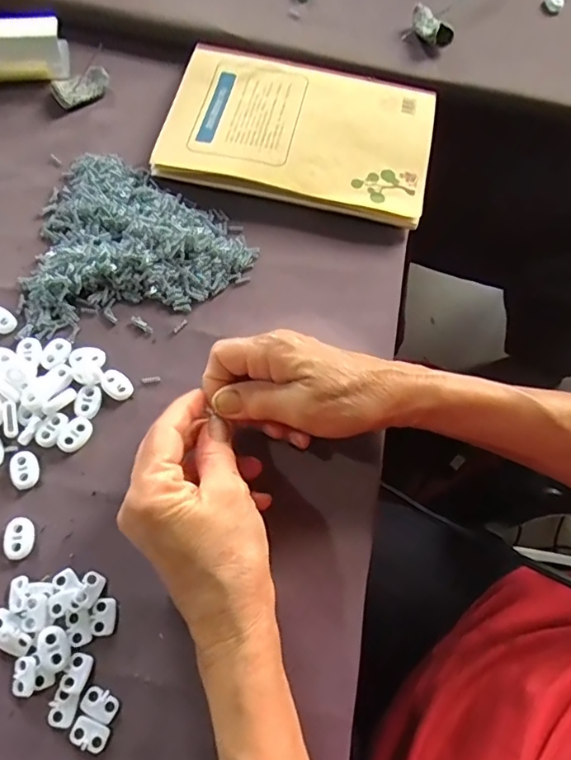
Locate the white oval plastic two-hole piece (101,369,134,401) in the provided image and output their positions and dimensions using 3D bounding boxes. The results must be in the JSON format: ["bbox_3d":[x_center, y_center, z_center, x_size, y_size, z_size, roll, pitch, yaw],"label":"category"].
[{"bbox_3d":[-0.108,0.003,0.340,0.021,0.006,0.015,37,70,12],"label":"white oval plastic two-hole piece"}]

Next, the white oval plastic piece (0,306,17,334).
[{"bbox_3d":[-0.188,-0.041,0.348,0.023,0.004,0.015,38,70,12],"label":"white oval plastic piece"}]

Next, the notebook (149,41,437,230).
[{"bbox_3d":[0.013,-0.202,0.417,0.202,0.011,0.141,12,67,2],"label":"notebook"}]

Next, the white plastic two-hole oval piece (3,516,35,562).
[{"bbox_3d":[-0.150,0.089,0.300,0.015,0.005,0.023,-12,69,-8],"label":"white plastic two-hole oval piece"}]

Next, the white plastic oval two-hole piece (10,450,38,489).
[{"bbox_3d":[-0.155,0.053,0.315,0.015,0.004,0.022,-22,70,-12],"label":"white plastic oval two-hole piece"}]

